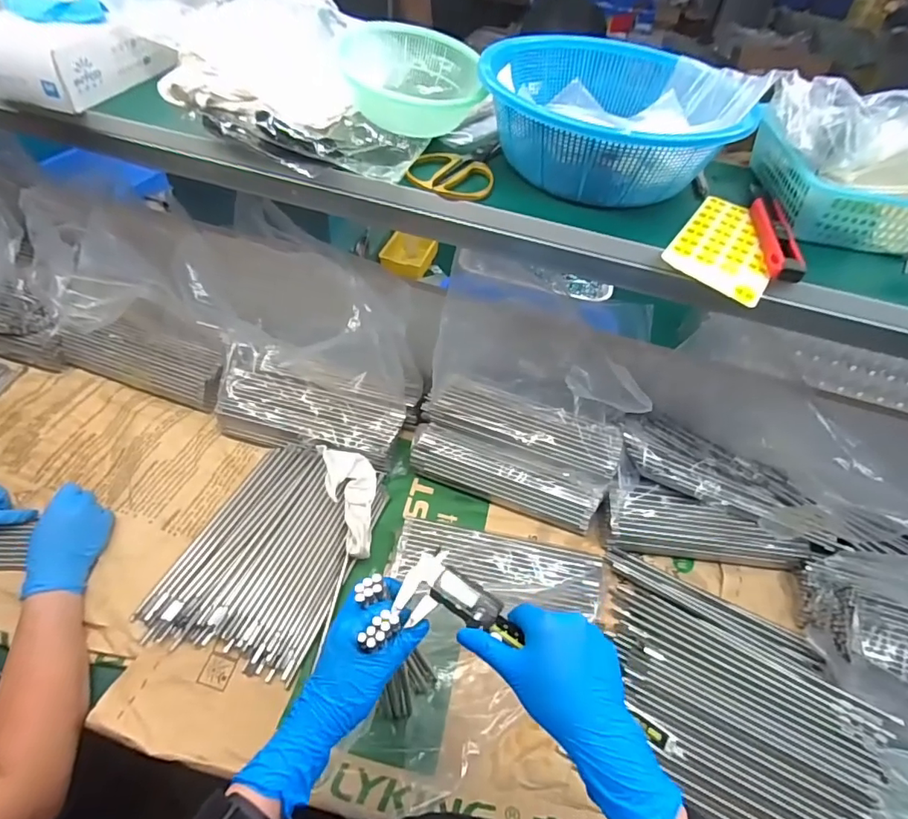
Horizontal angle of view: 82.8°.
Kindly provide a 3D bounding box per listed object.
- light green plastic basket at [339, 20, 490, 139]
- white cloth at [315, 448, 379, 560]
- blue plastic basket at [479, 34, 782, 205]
[{"bbox_3d":[-0.046,-0.364,0.570,0.143,0.062,0.151,0,49,-7],"label":"light green plastic basket"},{"bbox_3d":[-0.140,0.132,0.741,0.071,0.061,0.164,-12,52,-16],"label":"white cloth"},{"bbox_3d":[0.168,-0.313,0.553,0.266,0.086,0.250,29,52,18],"label":"blue plastic basket"}]

